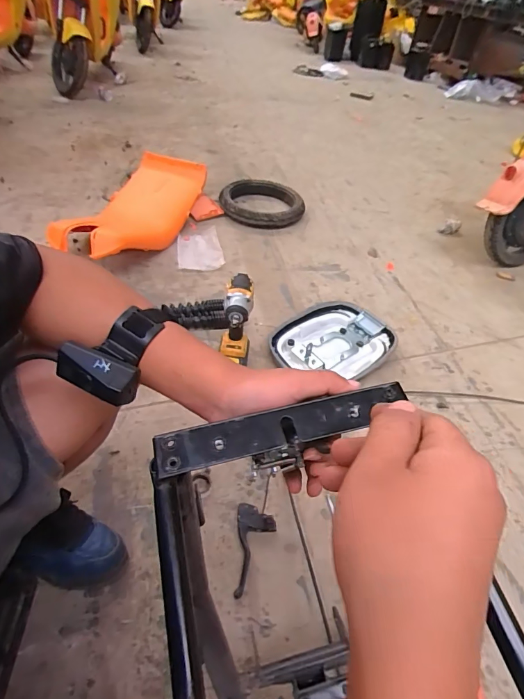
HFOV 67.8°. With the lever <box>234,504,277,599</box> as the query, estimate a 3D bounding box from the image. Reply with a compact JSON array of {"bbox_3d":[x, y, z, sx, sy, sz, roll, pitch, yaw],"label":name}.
[{"bbox_3d":[-0.011,0.364,0.716,0.073,0.040,0.159,5,45,-5],"label":"lever"}]

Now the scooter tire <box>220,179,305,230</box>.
[{"bbox_3d":[0.009,-0.650,1.724,0.358,0.070,0.355,16,45,6],"label":"scooter tire"}]

